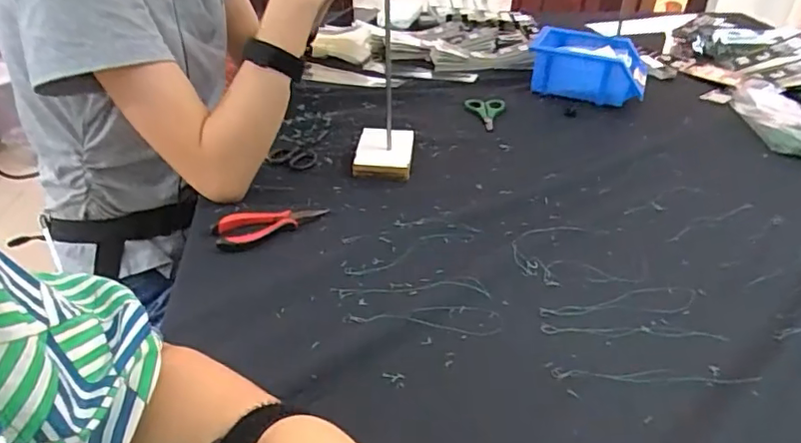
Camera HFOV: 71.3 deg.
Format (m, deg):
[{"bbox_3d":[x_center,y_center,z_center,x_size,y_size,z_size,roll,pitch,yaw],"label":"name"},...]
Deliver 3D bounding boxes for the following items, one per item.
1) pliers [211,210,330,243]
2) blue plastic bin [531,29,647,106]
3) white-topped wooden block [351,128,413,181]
[{"bbox_3d":[-0.138,0.000,0.594,0.117,0.015,0.041,-17,40,-25],"label":"pliers"},{"bbox_3d":[0.311,-0.257,0.932,0.181,0.081,0.136,8,36,8],"label":"blue plastic bin"},{"bbox_3d":[-0.021,-0.089,0.721,0.071,0.018,0.105,4,36,3],"label":"white-topped wooden block"}]

